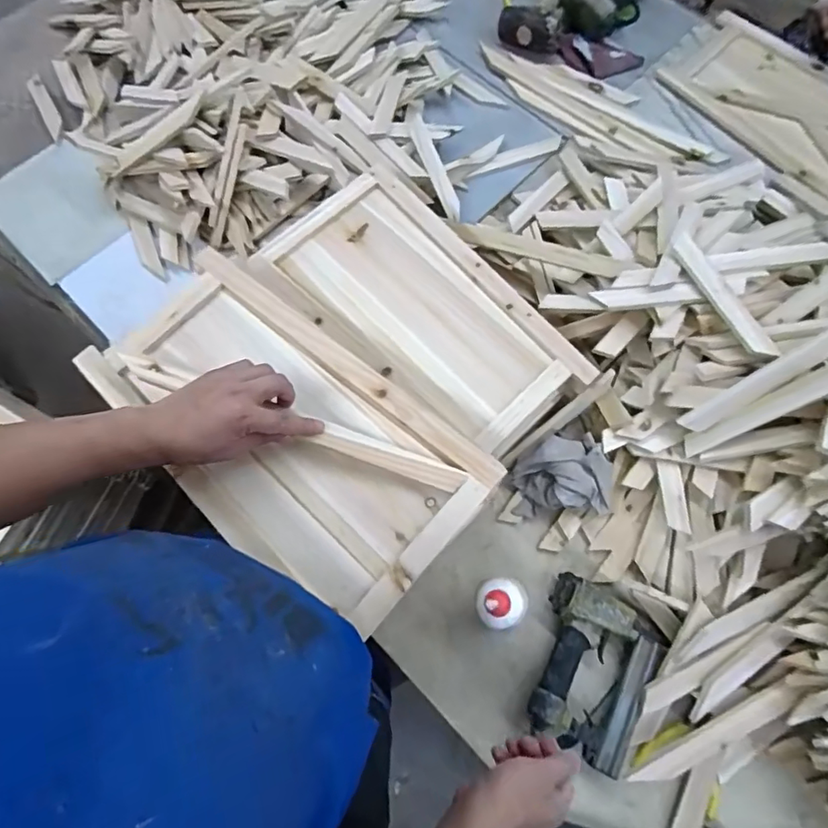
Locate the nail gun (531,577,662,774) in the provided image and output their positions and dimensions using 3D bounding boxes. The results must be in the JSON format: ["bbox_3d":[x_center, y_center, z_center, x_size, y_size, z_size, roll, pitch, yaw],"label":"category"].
[{"bbox_3d":[0.215,0.311,0.641,0.145,0.056,0.180,28,76,10],"label":"nail gun"}]

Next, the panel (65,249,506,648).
[{"bbox_3d":[-0.145,0.012,0.574,0.433,0.034,0.230,37,76,12],"label":"panel"}]

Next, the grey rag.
[{"bbox_3d":[0.198,0.081,0.706,0.120,0.064,0.106,-4,73,1],"label":"grey rag"}]

